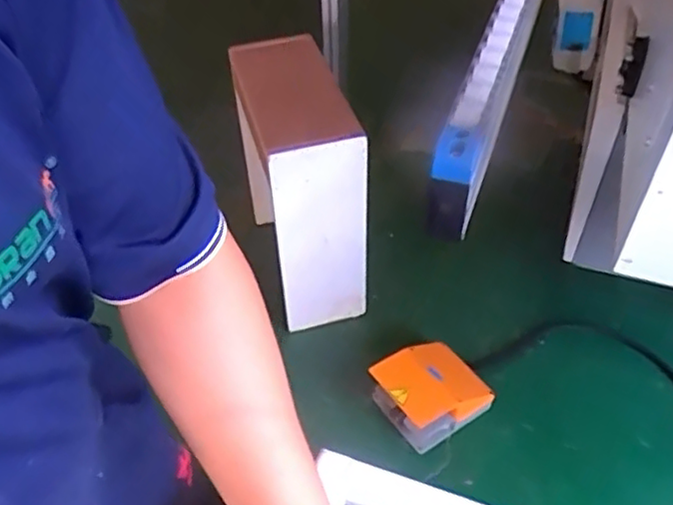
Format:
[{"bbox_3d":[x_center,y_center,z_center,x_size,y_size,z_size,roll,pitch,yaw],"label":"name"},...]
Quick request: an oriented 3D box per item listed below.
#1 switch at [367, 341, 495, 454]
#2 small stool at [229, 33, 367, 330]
[{"bbox_3d":[0.210,0.308,1.446,0.216,0.142,0.179,-23,49,-20],"label":"switch"},{"bbox_3d":[-0.083,-0.173,1.550,0.204,0.510,0.458,-13,47,-11],"label":"small stool"}]

